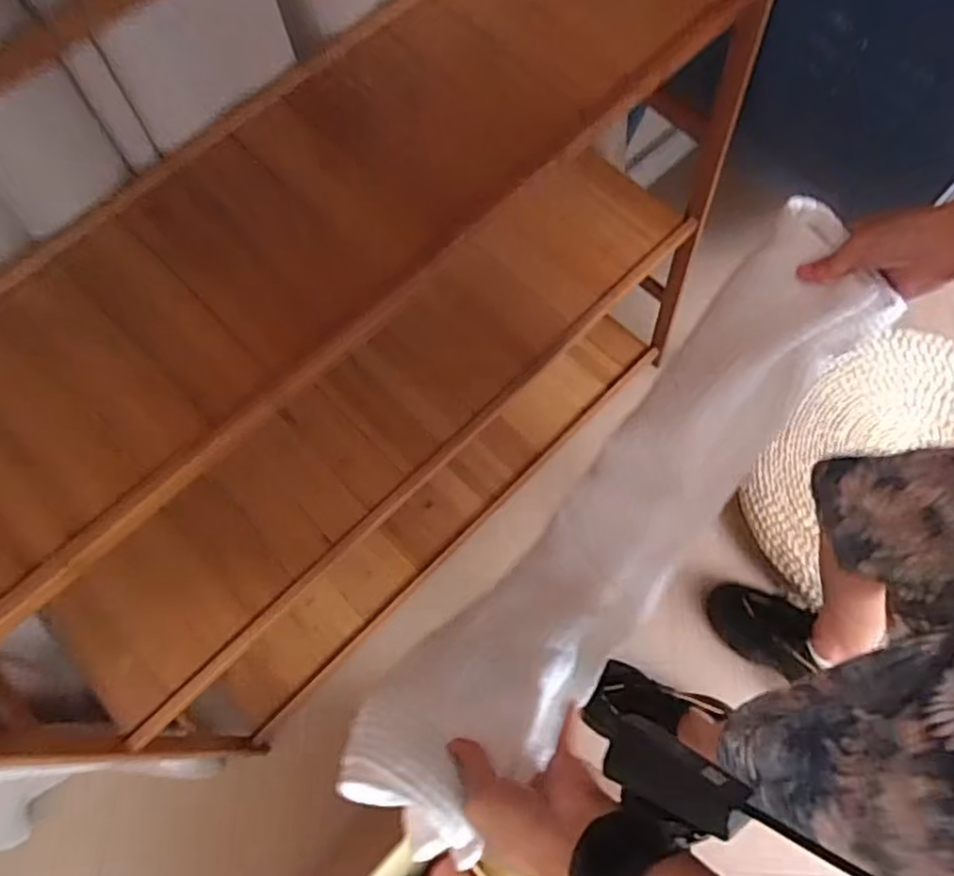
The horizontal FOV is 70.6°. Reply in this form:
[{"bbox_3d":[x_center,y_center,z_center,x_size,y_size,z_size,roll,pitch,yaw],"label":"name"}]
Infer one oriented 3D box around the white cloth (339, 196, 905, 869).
[{"bbox_3d":[0.148,0.102,0.682,0.153,0.424,0.582,38,74,12],"label":"white cloth"}]

